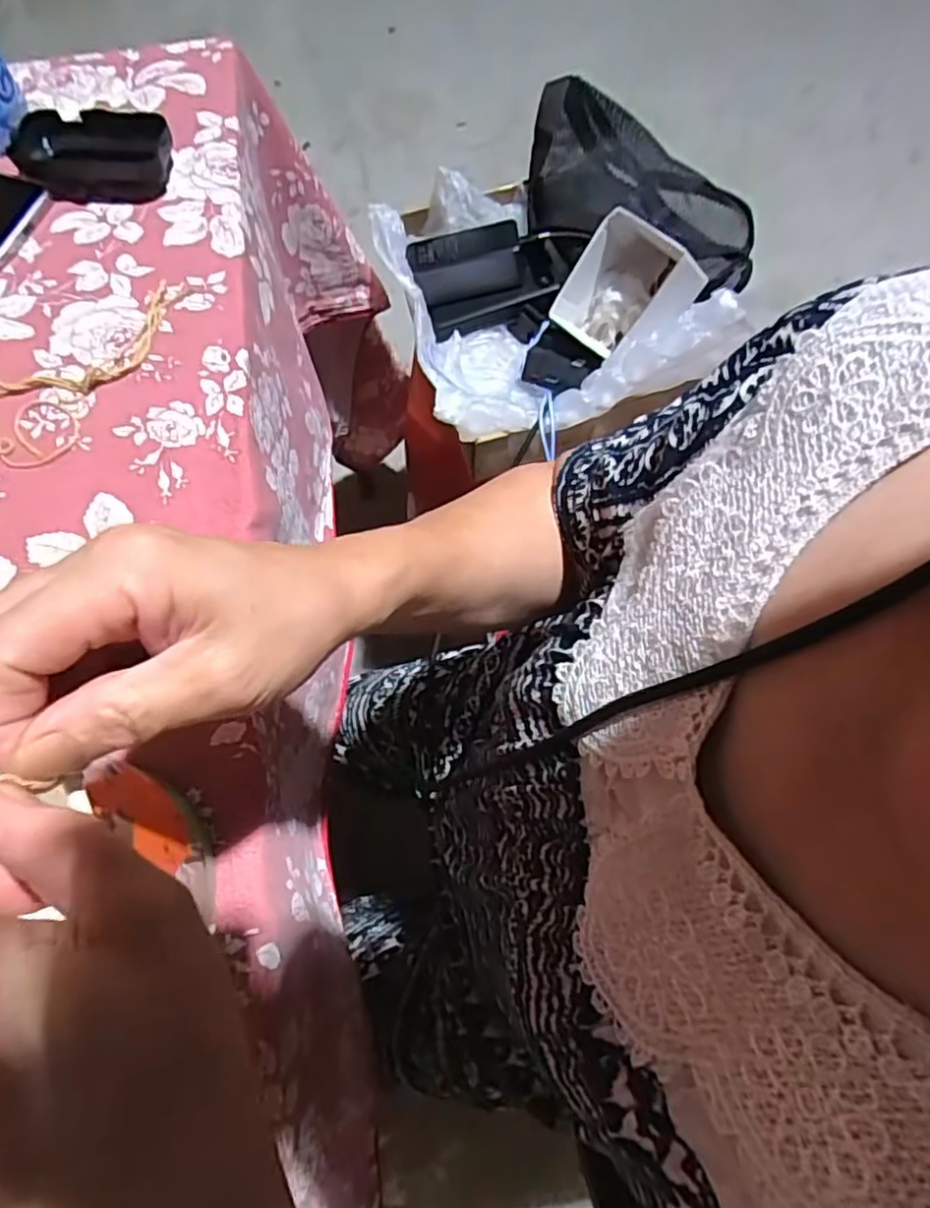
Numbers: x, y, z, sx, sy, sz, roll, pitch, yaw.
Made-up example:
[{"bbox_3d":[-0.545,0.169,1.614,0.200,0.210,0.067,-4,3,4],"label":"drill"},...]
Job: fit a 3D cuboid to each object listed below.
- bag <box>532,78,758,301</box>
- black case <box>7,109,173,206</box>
[{"bbox_3d":[0.197,-0.461,0.713,0.268,0.091,0.173,29,74,11],"label":"bag"},{"bbox_3d":[-0.270,-0.324,0.468,0.115,0.025,0.061,3,70,3],"label":"black case"}]

